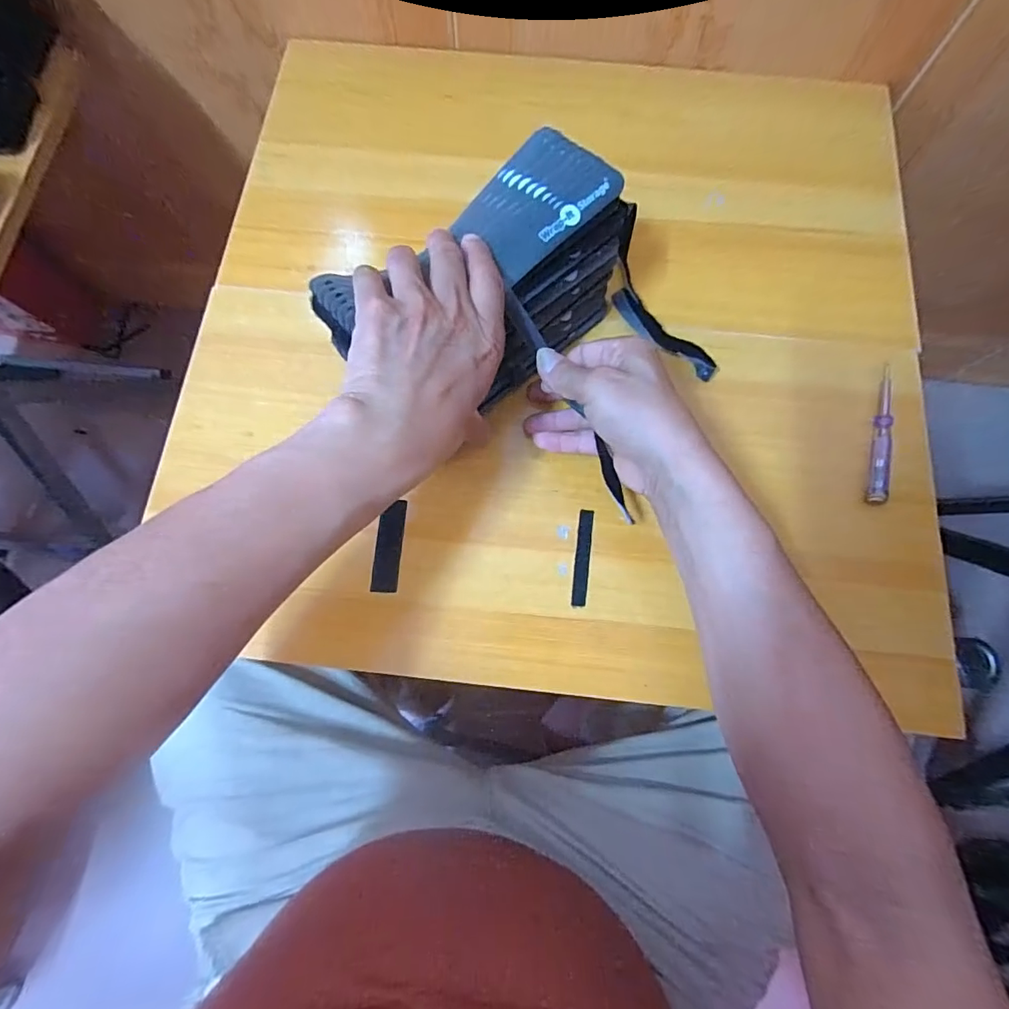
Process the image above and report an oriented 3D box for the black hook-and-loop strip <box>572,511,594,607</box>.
[{"bbox_3d":[0.058,0.039,0.365,0.011,0.004,0.070,7,78,2],"label":"black hook-and-loop strip"}]

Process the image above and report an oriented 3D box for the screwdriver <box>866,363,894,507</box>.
[{"bbox_3d":[0.292,-0.057,0.379,0.014,0.012,0.117,16,78,4],"label":"screwdriver"}]

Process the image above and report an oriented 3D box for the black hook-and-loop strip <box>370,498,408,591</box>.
[{"bbox_3d":[-0.086,0.032,0.366,0.019,0.004,0.064,4,77,1],"label":"black hook-and-loop strip"}]

